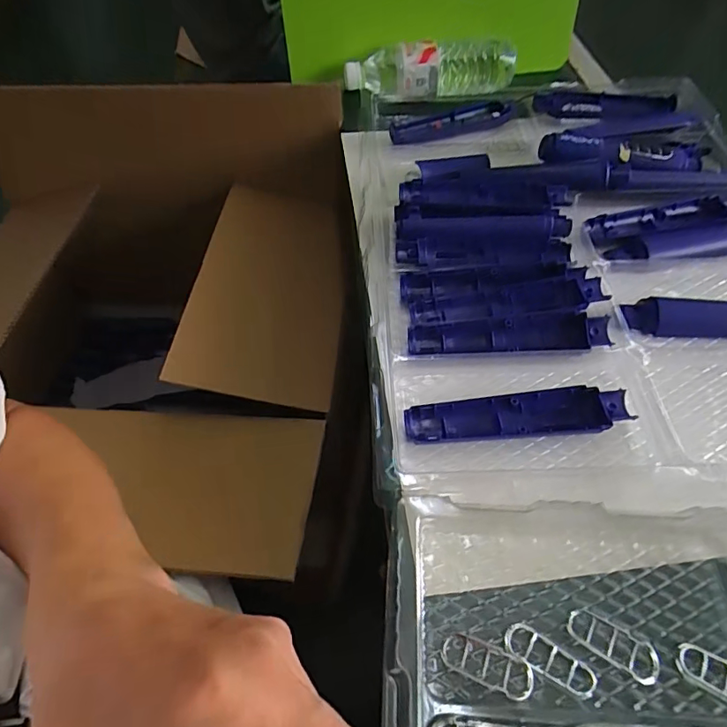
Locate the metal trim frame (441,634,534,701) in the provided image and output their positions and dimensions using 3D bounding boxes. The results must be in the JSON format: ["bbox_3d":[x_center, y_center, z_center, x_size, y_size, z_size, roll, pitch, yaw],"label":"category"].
[{"bbox_3d":[0.073,0.177,0.299,0.053,0.009,0.022,19,57,16],"label":"metal trim frame"}]

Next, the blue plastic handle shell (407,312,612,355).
[{"bbox_3d":[0.123,-0.022,0.431,0.166,0.018,0.031,-3,53,1],"label":"blue plastic handle shell"}]

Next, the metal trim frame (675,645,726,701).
[{"bbox_3d":[0.200,0.178,0.295,0.034,0.004,0.020,23,58,19],"label":"metal trim frame"}]

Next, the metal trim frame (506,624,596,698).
[{"bbox_3d":[0.109,0.175,0.300,0.053,0.010,0.020,28,60,21],"label":"metal trim frame"}]

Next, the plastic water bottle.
[{"bbox_3d":[0.096,-0.403,0.709,0.238,0.067,0.064,-10,54,-4],"label":"plastic water bottle"}]

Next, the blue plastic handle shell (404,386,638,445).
[{"bbox_3d":[0.117,0.043,0.393,0.167,0.015,0.038,-6,53,-1],"label":"blue plastic handle shell"}]

